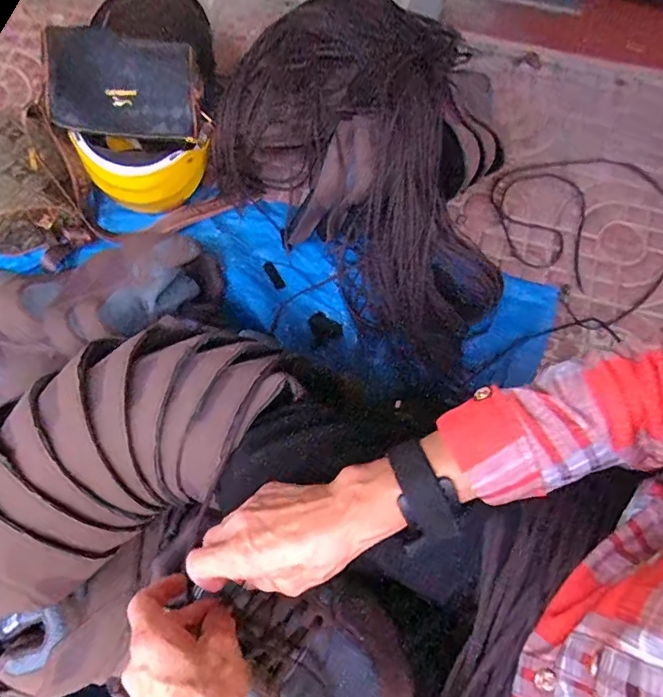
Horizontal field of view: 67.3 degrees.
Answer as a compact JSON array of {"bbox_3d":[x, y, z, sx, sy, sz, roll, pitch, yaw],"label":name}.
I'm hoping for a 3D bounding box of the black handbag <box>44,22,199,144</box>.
[{"bbox_3d":[-0.312,-0.396,0.752,0.210,0.021,0.139,4,106,-11],"label":"black handbag"}]

